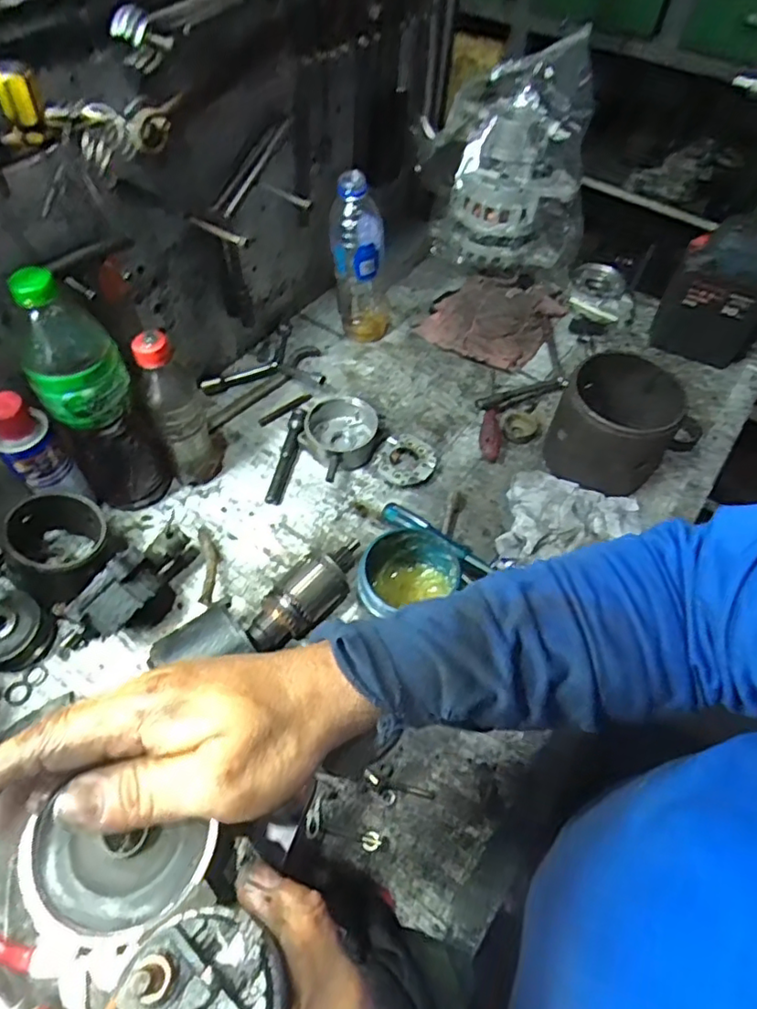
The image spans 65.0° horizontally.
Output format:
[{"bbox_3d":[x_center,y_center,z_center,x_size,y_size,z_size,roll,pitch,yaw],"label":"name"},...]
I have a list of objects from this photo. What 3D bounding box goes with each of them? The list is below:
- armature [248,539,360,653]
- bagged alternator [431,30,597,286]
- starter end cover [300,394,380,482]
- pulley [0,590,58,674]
[{"bbox_3d":[-0.064,0.086,0.576,0.051,0.052,0.139,34,61,20],"label":"armature"},{"bbox_3d":[0.182,-0.437,0.795,0.211,0.270,0.137,9,55,4],"label":"bagged alternator"},{"bbox_3d":[-0.045,-0.074,0.689,0.089,0.039,0.115,1,55,-1],"label":"starter end cover"},{"bbox_3d":[-0.340,0.117,0.549,0.059,0.043,0.065,22,57,13],"label":"pulley"}]

